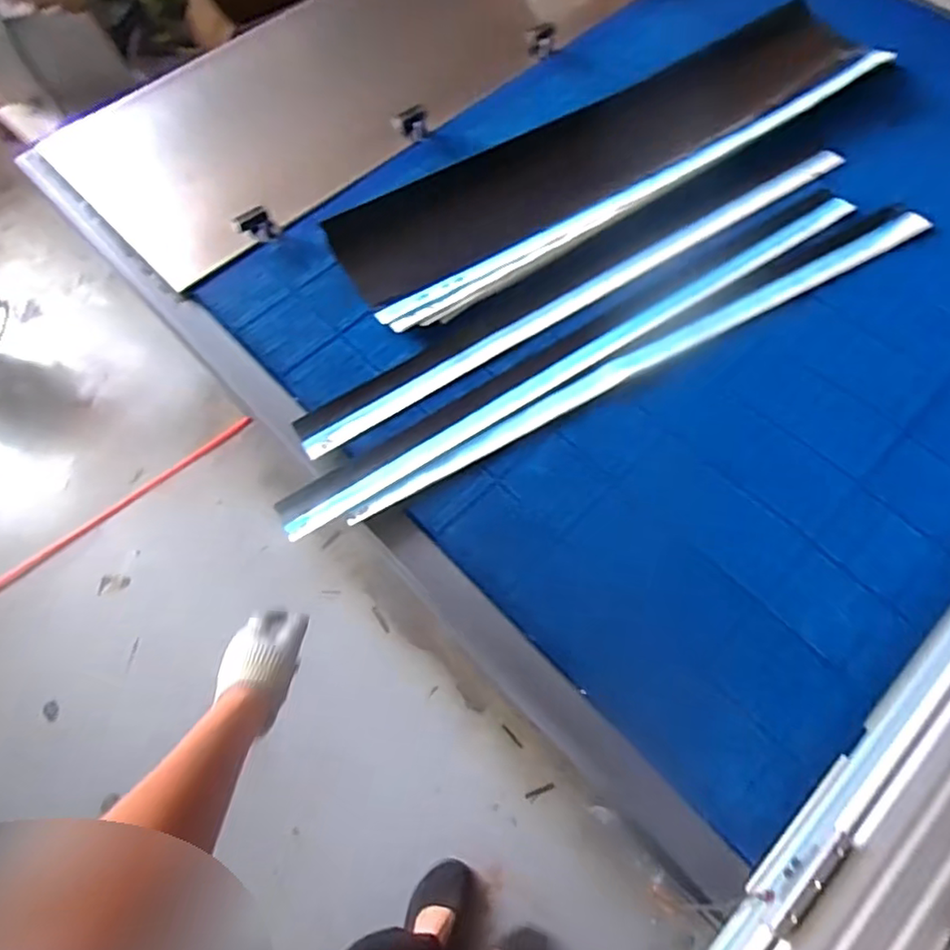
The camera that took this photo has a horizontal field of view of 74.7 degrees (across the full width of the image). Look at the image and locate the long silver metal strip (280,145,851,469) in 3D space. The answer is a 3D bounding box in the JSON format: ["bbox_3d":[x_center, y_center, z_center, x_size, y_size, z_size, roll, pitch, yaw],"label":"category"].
[{"bbox_3d":[0.146,-0.266,0.845,0.844,0.027,0.095,-31,69,-12],"label":"long silver metal strip"}]

